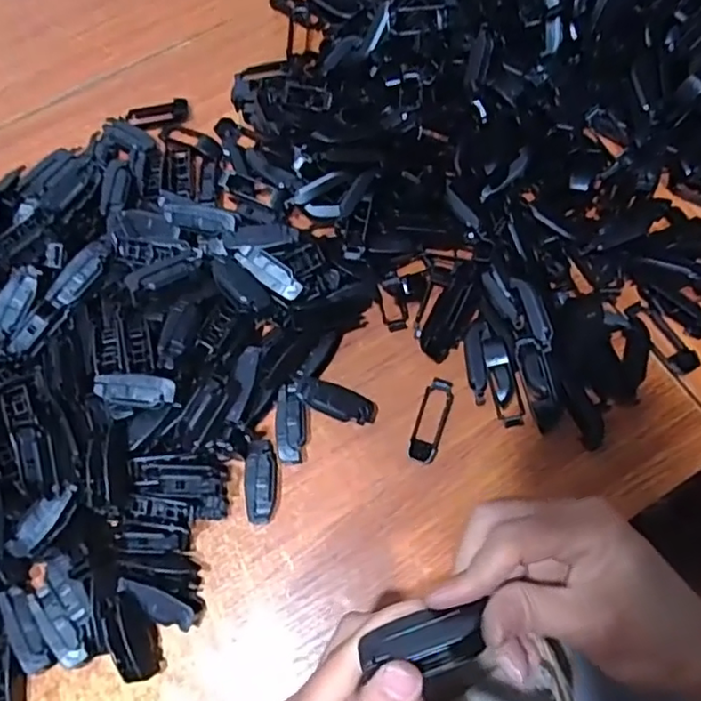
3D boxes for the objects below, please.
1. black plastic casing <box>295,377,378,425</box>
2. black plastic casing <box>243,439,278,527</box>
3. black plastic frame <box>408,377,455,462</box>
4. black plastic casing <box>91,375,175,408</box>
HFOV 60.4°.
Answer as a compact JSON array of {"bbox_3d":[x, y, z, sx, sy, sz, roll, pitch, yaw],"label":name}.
[{"bbox_3d":[-0.008,0.032,0.378,0.055,0.013,0.019,22,70,-12],"label":"black plastic casing"},{"bbox_3d":[-0.055,0.081,0.370,0.018,0.018,0.049,-1,68,2],"label":"black plastic casing"},{"bbox_3d":[0.052,0.044,0.380,0.019,0.012,0.058,16,70,9],"label":"black plastic frame"},{"bbox_3d":[-0.126,0.024,0.354,0.046,0.012,0.017,8,69,5],"label":"black plastic casing"}]

